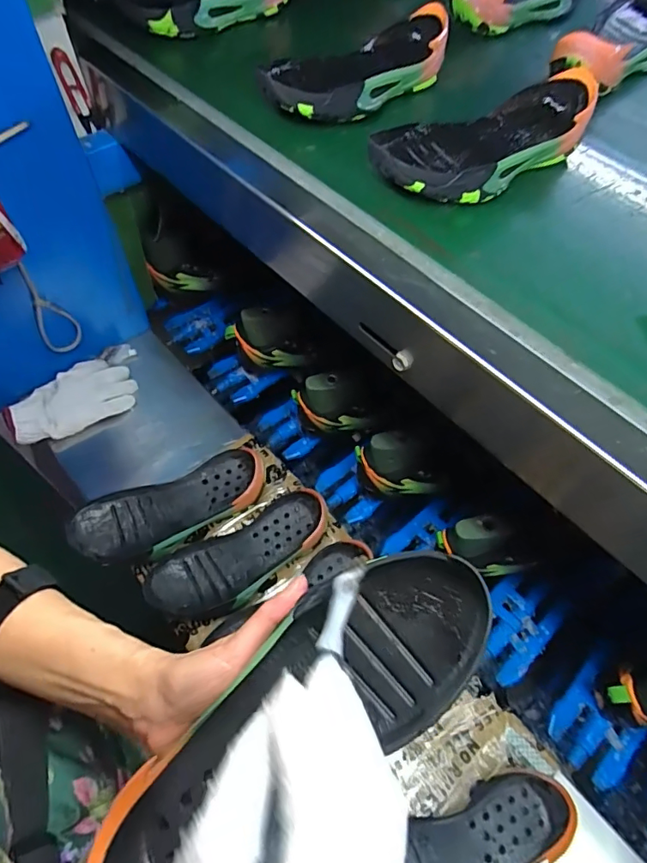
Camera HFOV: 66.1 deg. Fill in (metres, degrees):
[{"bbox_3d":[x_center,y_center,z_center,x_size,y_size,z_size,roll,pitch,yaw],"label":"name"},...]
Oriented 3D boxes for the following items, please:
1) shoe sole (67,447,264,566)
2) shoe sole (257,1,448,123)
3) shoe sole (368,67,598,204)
[{"bbox_3d":[-0.198,0.104,0.664,0.252,0.045,0.097,-22,58,-13],"label":"shoe sole"},{"bbox_3d":[0.041,-0.387,0.531,0.232,0.047,0.095,-39,69,-22],"label":"shoe sole"},{"bbox_3d":[0.158,-0.267,0.463,0.252,0.045,0.095,-23,59,-14],"label":"shoe sole"}]

